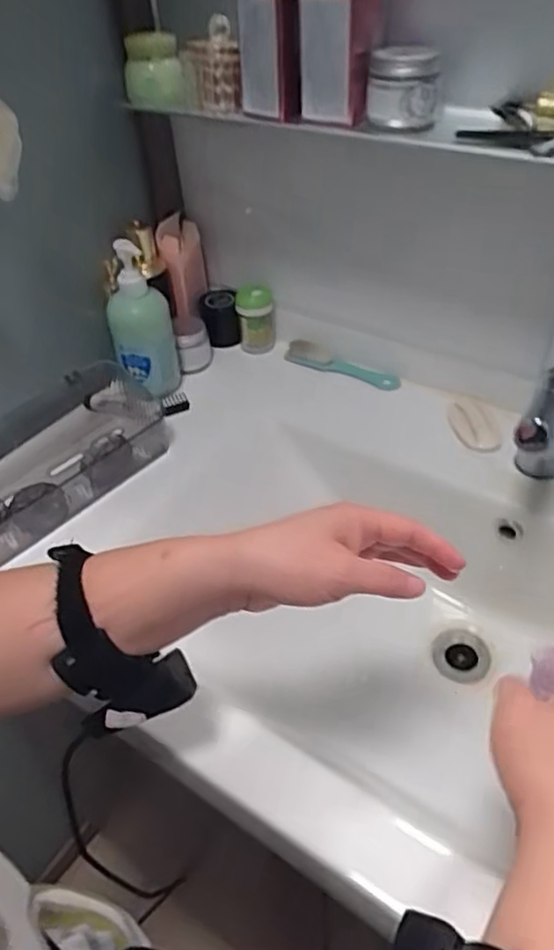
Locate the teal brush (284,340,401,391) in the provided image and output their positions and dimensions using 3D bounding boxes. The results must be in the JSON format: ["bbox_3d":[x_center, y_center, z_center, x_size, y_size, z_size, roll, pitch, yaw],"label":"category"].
[{"bbox_3d":[0.079,-0.138,0.840,0.159,0.021,0.036,27,51,30],"label":"teal brush"}]

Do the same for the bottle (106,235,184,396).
[{"bbox_3d":[-0.158,-0.175,0.765,0.070,0.175,0.059,-10,43,-5],"label":"bottle"}]

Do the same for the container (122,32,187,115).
[{"bbox_3d":[-0.119,-0.385,0.634,0.055,0.059,0.056,-10,43,-5],"label":"container"}]

